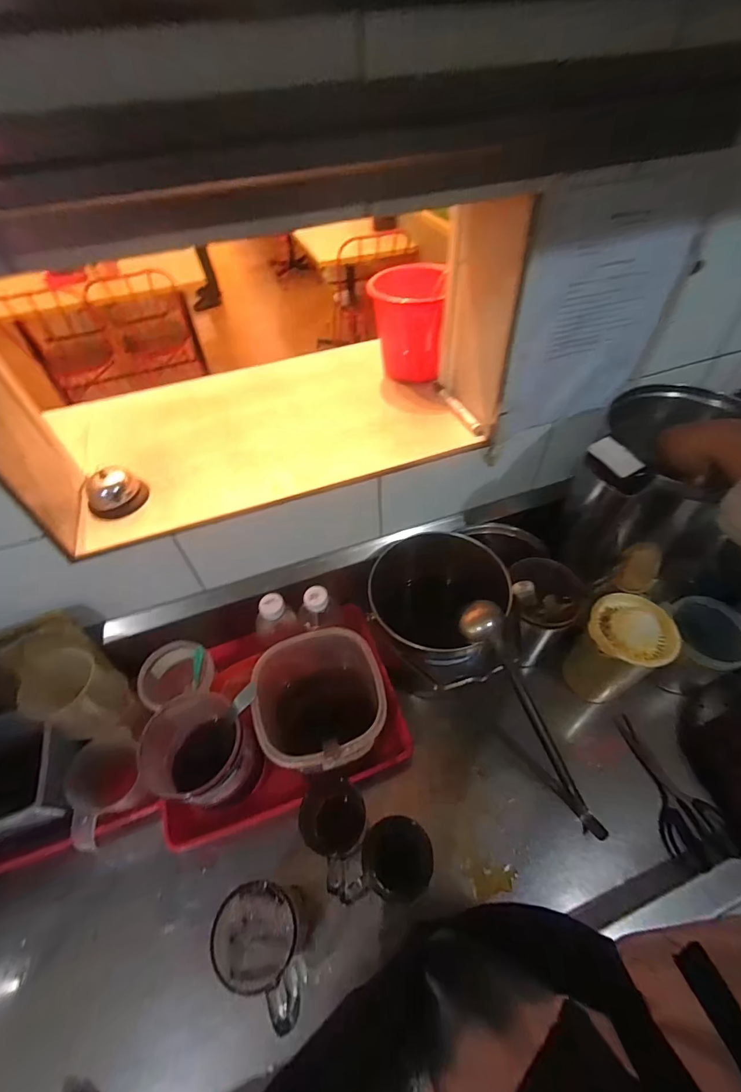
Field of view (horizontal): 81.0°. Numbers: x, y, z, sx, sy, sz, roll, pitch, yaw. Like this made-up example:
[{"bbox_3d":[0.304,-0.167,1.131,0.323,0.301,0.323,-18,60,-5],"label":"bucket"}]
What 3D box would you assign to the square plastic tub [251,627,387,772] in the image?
[{"bbox_3d":[-0.068,0.227,0.601,0.167,0.140,0.155,-8,51,-3],"label":"square plastic tub"}]

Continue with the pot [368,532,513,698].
[{"bbox_3d":[0.112,0.111,0.713,0.194,0.192,0.186,-2,50,2],"label":"pot"}]

